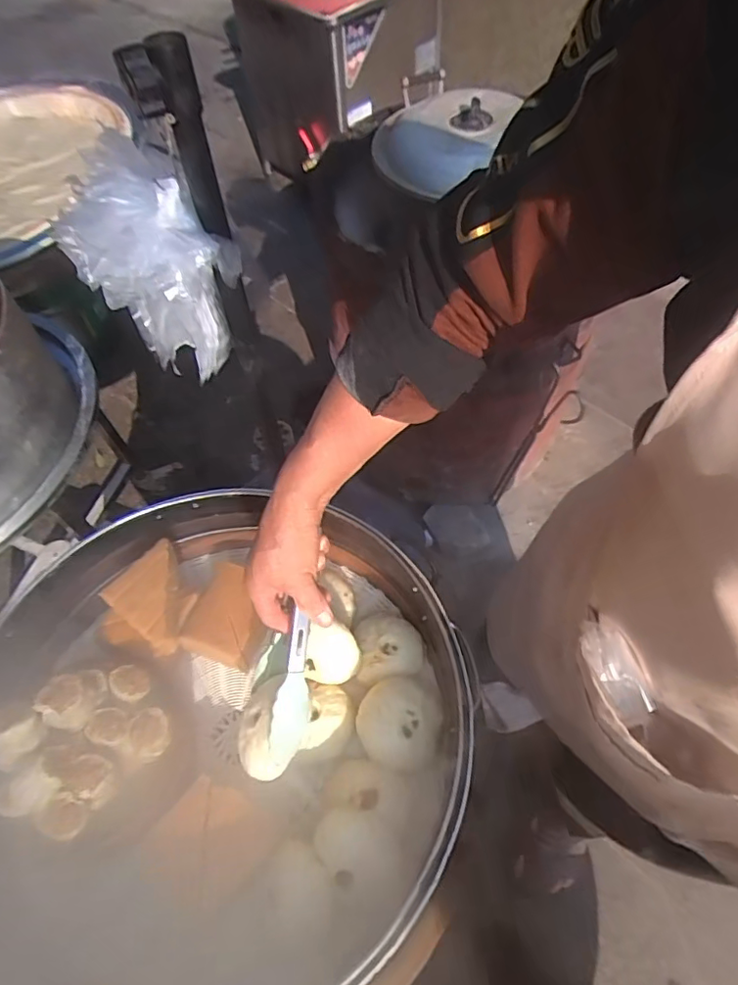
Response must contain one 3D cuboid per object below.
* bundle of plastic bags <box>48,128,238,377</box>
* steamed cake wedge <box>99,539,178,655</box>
[{"bbox_3d":[-0.244,-0.257,0.652,0.173,0.210,0.163,-14,56,-13],"label":"bundle of plastic bags"},{"bbox_3d":[-0.239,0.118,0.634,0.098,0.038,0.089,35,60,20],"label":"steamed cake wedge"}]

